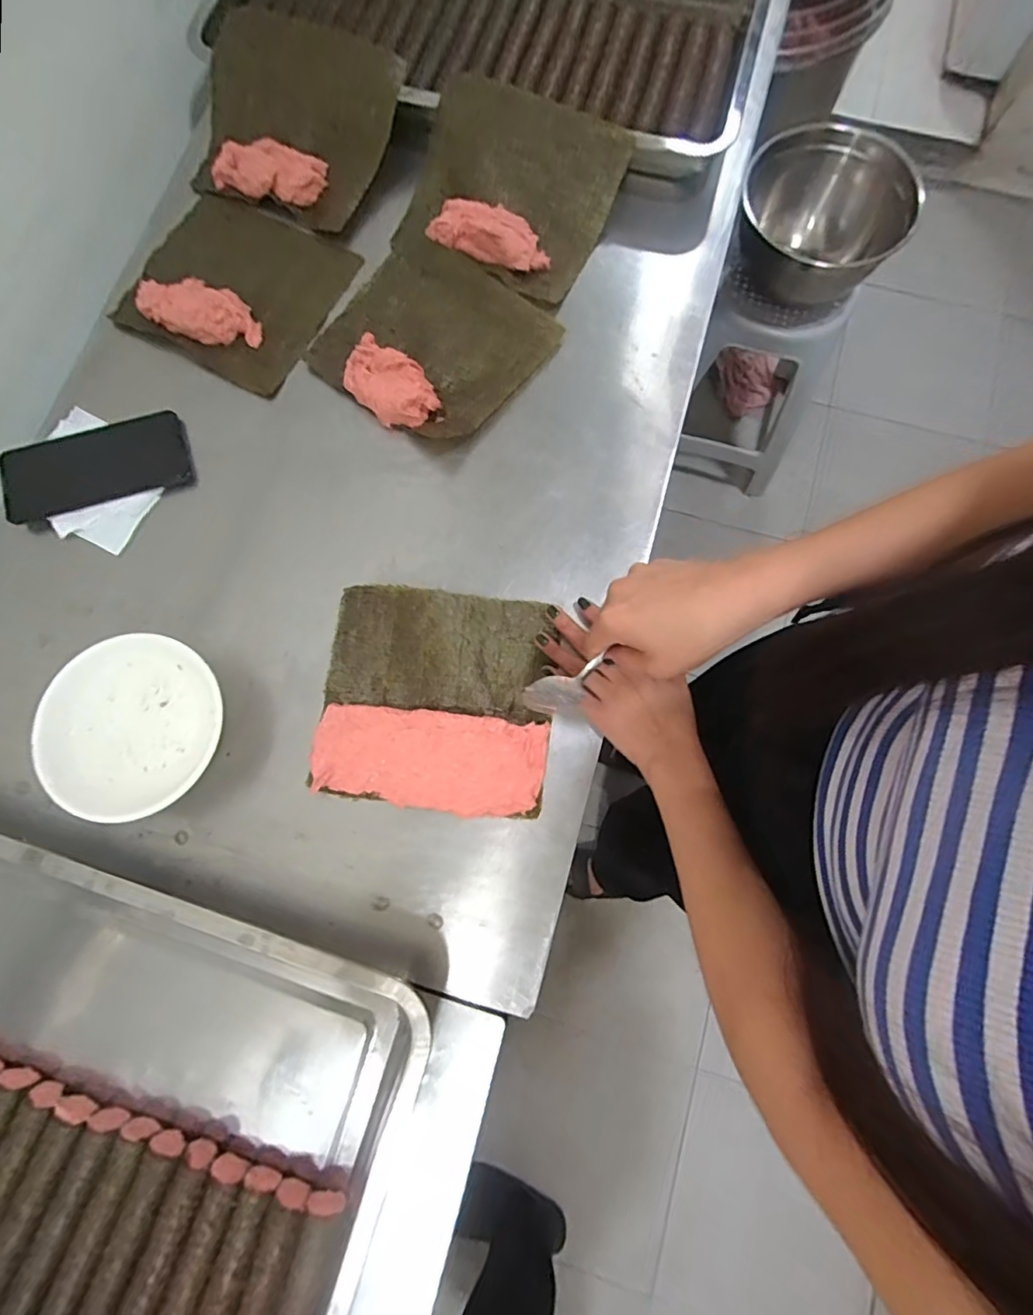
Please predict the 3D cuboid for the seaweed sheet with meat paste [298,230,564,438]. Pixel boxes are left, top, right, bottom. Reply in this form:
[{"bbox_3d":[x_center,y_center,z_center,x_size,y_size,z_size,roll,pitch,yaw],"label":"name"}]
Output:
[{"bbox_3d":[-0.087,-0.318,0.540,0.201,0.030,0.191,40,82,8],"label":"seaweed sheet with meat paste"}]

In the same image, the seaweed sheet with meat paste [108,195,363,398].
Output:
[{"bbox_3d":[-0.290,-0.385,0.557,0.198,0.033,0.187,24,80,6],"label":"seaweed sheet with meat paste"}]

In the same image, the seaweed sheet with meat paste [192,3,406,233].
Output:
[{"bbox_3d":[-0.236,-0.561,0.578,0.206,0.030,0.173,21,100,4],"label":"seaweed sheet with meat paste"}]

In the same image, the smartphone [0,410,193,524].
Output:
[{"bbox_3d":[-0.399,-0.182,0.523,0.164,0.013,0.082,-18,79,-2],"label":"smartphone"}]

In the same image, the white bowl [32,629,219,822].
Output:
[{"bbox_3d":[-0.311,0.056,0.453,0.130,0.049,0.138,0,79,1],"label":"white bowl"}]

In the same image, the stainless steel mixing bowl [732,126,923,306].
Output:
[{"bbox_3d":[0.503,-0.734,0.937,0.257,0.132,0.276,0,79,1],"label":"stainless steel mixing bowl"}]

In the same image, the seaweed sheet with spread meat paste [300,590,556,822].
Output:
[{"bbox_3d":[-0.069,0.032,0.473,0.191,0.015,0.185,6,79,2],"label":"seaweed sheet with spread meat paste"}]

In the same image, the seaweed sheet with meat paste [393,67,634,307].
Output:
[{"bbox_3d":[-0.011,-0.478,0.560,0.201,0.049,0.179,25,80,6],"label":"seaweed sheet with meat paste"}]

